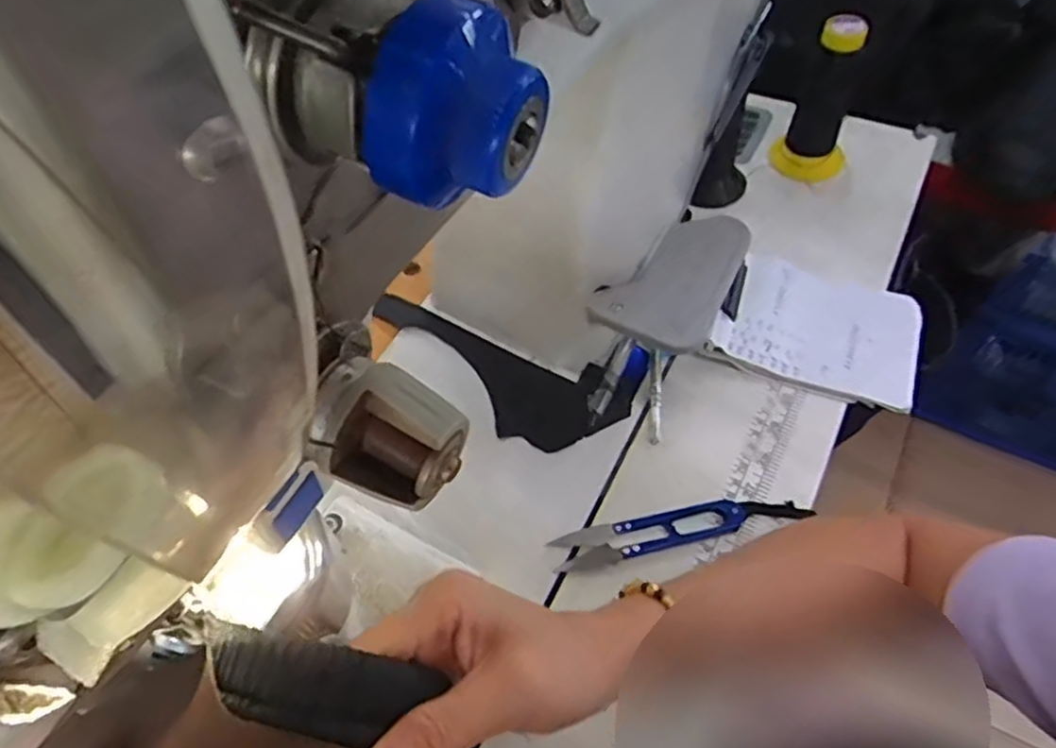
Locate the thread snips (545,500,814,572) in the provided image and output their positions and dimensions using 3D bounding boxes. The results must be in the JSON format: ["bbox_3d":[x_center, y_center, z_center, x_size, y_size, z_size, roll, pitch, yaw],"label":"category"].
[{"bbox_3d":[0.094,0.096,0.431,0.155,0.013,0.024,-11,54,-4],"label":"thread snips"}]

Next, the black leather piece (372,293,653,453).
[{"bbox_3d":[-0.023,-0.001,0.481,0.198,0.009,0.083,12,56,12],"label":"black leather piece"}]

